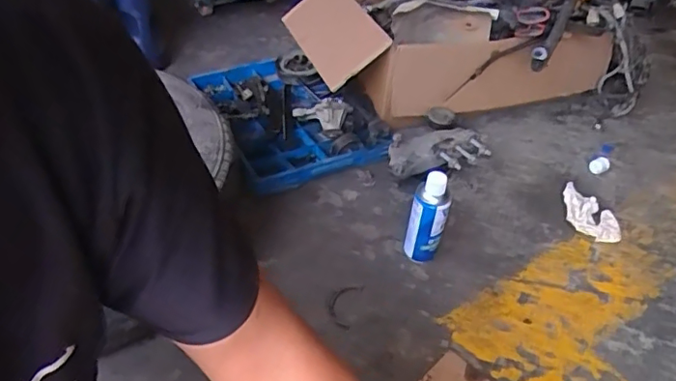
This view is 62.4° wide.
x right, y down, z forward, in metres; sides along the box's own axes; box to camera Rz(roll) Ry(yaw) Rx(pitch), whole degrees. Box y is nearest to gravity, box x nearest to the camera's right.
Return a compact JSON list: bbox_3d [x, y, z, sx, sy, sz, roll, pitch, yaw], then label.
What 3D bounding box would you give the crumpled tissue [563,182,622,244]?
[{"bbox_3d":[0.528,0.052,1.176,0.146,0.026,0.092,33,51,27],"label":"crumpled tissue"}]

